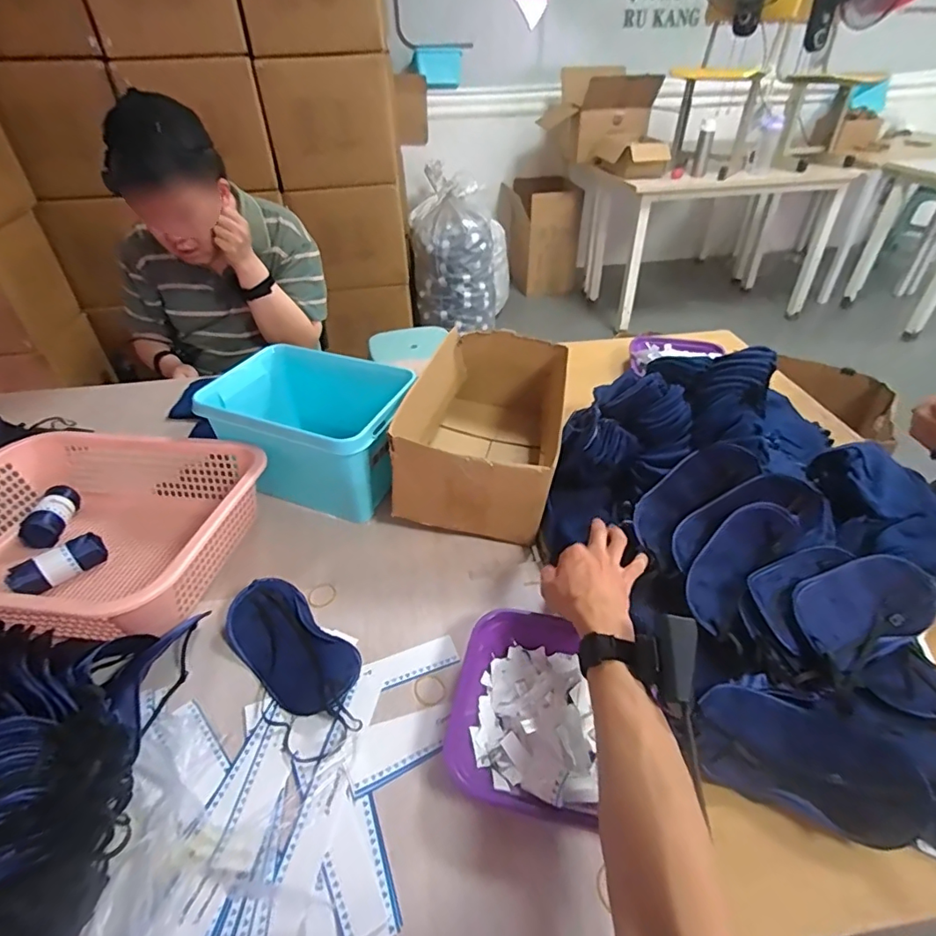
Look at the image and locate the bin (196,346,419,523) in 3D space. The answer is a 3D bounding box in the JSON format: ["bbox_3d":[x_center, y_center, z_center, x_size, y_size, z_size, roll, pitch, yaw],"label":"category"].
[{"bbox_3d":[-0.215,-0.062,0.768,0.275,0.146,0.208,15,42,19],"label":"bin"}]

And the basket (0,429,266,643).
[{"bbox_3d":[-0.466,0.078,0.650,0.383,0.121,0.308,6,40,8],"label":"basket"}]

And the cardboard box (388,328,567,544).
[{"bbox_3d":[0.039,-0.068,0.782,0.203,0.145,0.353,10,41,12],"label":"cardboard box"}]

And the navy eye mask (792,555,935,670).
[{"bbox_3d":[0.397,0.141,0.529,0.172,0.032,0.081,-16,43,-18],"label":"navy eye mask"}]

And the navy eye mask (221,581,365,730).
[{"bbox_3d":[-0.179,0.194,0.548,0.198,0.030,0.086,30,49,31],"label":"navy eye mask"}]

